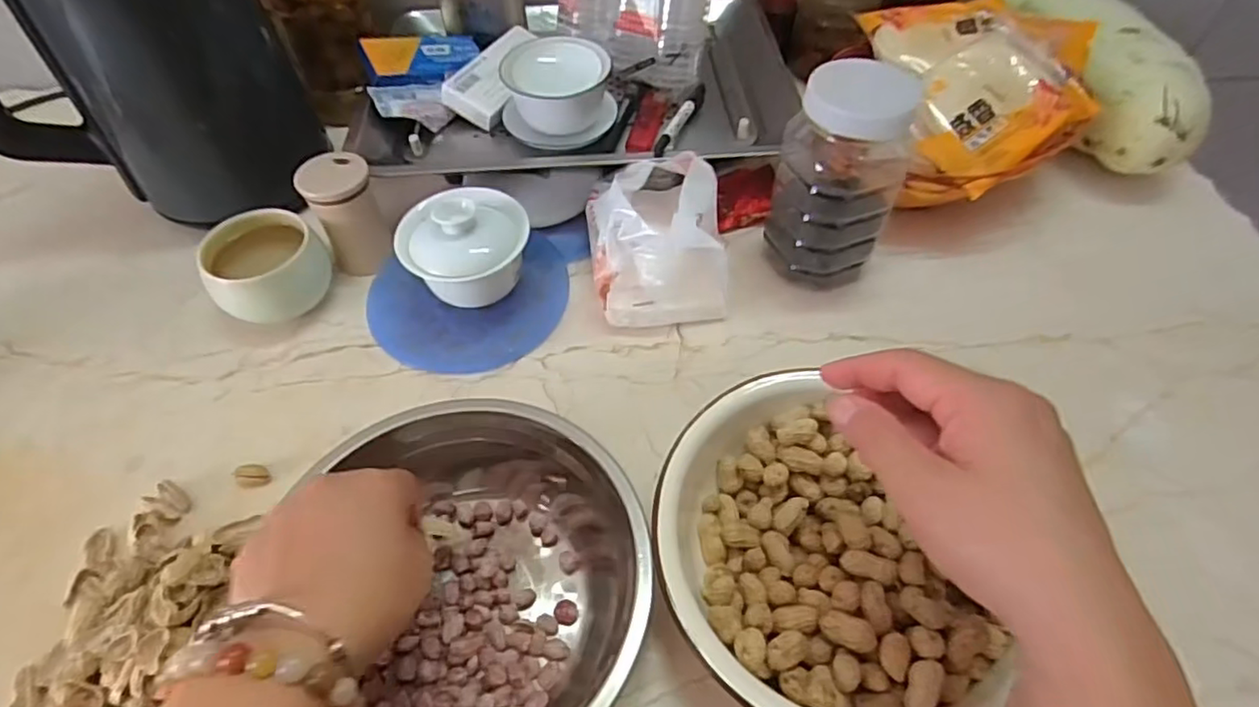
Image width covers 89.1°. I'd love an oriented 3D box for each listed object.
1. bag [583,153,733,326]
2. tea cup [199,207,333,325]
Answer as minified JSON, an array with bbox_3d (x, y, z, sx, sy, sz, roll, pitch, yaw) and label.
[{"bbox_3d":[0.020,-0.087,0.482,0.096,0.085,0.107,-5,54,-4],"label":"bag"},{"bbox_3d":[-0.269,-0.061,0.482,0.080,0.066,0.069,-34,61,-22],"label":"tea cup"}]

